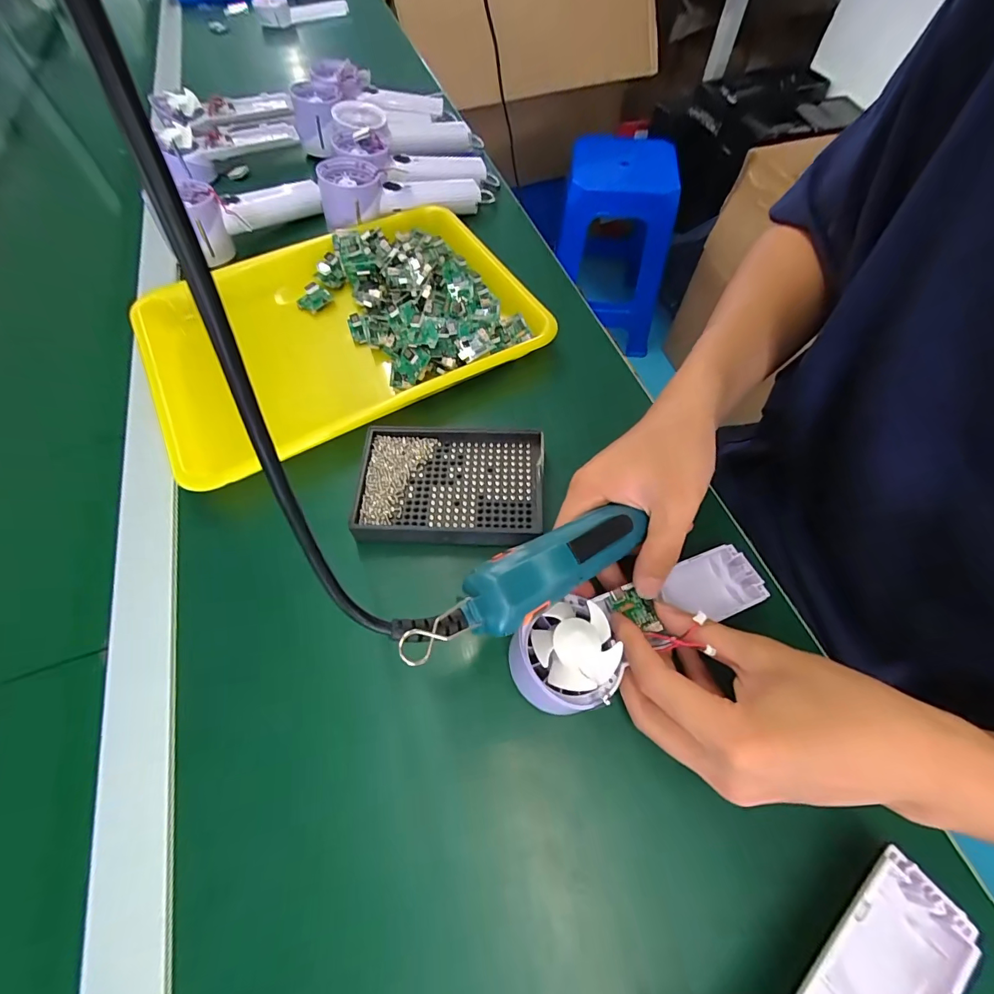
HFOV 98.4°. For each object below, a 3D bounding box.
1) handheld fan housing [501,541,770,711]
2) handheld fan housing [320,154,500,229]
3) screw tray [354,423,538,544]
[{"bbox_3d":[0.093,0.073,0.262,0.171,0.044,0.054,-13,61,-24],"label":"handheld fan housing"},{"bbox_3d":[-0.098,-0.343,0.488,0.198,0.042,0.068,-15,62,-22],"label":"handheld fan housing"},{"bbox_3d":[-0.034,-0.009,0.324,0.134,0.018,0.090,2,62,1],"label":"screw tray"}]

